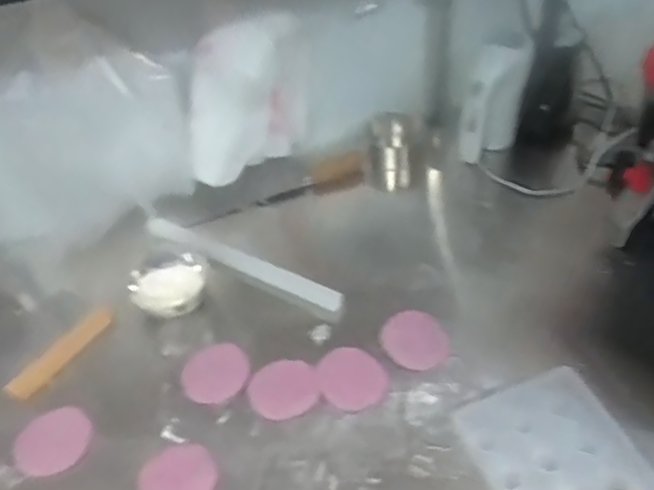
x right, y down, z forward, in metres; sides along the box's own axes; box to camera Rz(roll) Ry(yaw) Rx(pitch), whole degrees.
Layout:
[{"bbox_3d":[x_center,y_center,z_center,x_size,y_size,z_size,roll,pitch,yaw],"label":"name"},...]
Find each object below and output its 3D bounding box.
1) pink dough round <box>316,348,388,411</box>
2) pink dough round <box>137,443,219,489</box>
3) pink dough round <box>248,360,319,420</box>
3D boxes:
[{"bbox_3d":[0.029,0.157,0.745,0.077,0.015,0.076,-3,46,3],"label":"pink dough round"},{"bbox_3d":[-0.161,0.252,0.677,0.080,0.007,0.077,-3,46,3],"label":"pink dough round"},{"bbox_3d":[-0.053,0.169,0.745,0.078,0.012,0.071,-3,46,3],"label":"pink dough round"}]

